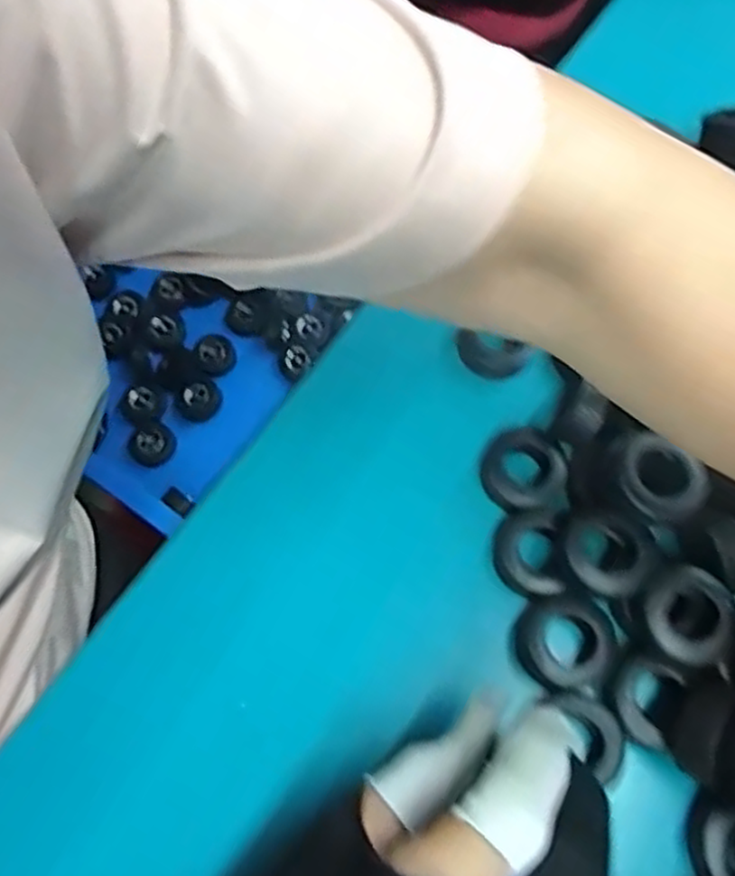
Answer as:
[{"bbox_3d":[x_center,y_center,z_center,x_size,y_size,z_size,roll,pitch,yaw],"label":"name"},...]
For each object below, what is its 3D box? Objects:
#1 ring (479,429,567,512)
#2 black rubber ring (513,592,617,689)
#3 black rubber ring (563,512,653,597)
[{"bbox_3d":[0.070,0.015,0.326,0.036,0.011,0.036,-1,69,3],"label":"ring"},{"bbox_3d":[0.081,0.083,0.295,0.038,0.012,0.036,-1,69,3],"label":"black rubber ring"},{"bbox_3d":[0.096,0.048,0.294,0.034,0.013,0.031,-1,69,3],"label":"black rubber ring"}]

